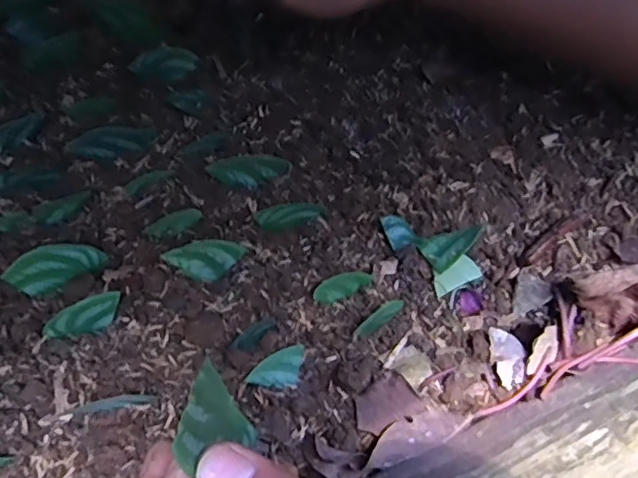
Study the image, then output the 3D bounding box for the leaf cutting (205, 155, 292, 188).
[{"bbox_3d":[-0.046,-0.046,0.389,0.053,0.011,0.019,-8,59,-7],"label":"leaf cutting"}]

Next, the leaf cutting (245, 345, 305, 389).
[{"bbox_3d":[-0.023,0.069,0.319,0.028,0.007,0.022,6,58,1],"label":"leaf cutting"}]

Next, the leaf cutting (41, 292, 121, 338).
[{"bbox_3d":[-0.134,0.045,0.329,0.043,0.012,0.016,-19,61,-14],"label":"leaf cutting"}]

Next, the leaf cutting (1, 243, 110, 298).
[{"bbox_3d":[-0.158,0.015,0.348,0.054,0.016,0.020,-25,62,-17],"label":"leaf cutting"}]

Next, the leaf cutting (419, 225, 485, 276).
[{"bbox_3d":[0.086,0.001,0.366,0.049,0.012,0.024,-33,65,-20],"label":"leaf cutting"}]

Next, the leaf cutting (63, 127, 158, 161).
[{"bbox_3d":[-0.141,-0.066,0.399,0.059,0.006,0.020,-16,103,-26],"label":"leaf cutting"}]

